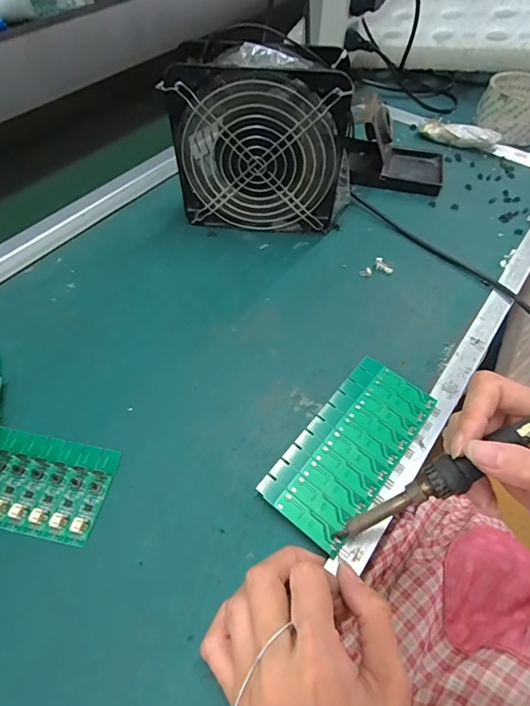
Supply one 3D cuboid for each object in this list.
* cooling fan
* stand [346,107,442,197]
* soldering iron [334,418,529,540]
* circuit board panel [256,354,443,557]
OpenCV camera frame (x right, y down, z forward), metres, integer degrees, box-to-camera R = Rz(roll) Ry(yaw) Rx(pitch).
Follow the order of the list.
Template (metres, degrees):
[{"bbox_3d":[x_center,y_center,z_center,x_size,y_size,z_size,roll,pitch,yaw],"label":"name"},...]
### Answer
[{"bbox_3d":[0.000,-0.193,0.384,0.157,0.158,0.054,5,55,3],"label":"cooling fan"},{"bbox_3d":[0.153,-0.240,0.473,0.115,0.067,0.081,12,56,8],"label":"stand"},{"bbox_3d":[0.131,0.053,0.225,0.212,0.014,0.025,-34,57,13],"label":"soldering iron"},{"bbox_3d":[0.062,0.062,0.291,0.062,0.004,0.137,35,61,21],"label":"circuit board panel"}]

